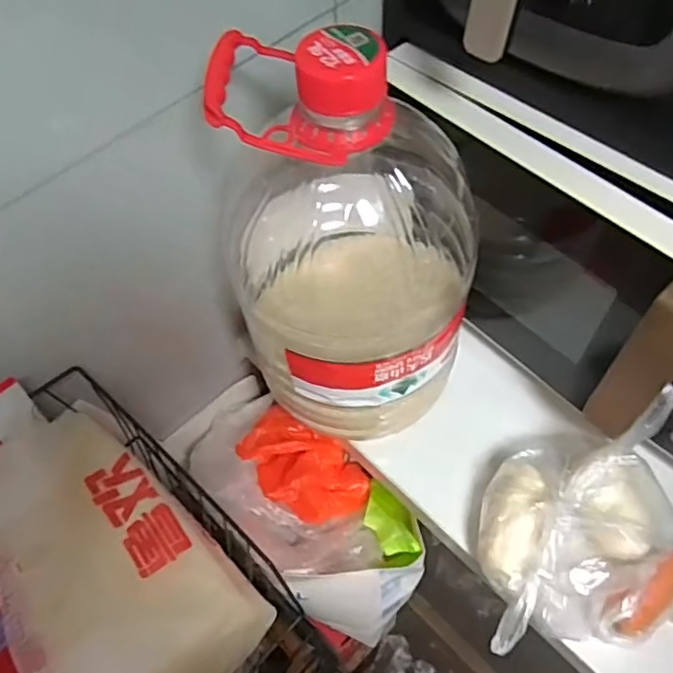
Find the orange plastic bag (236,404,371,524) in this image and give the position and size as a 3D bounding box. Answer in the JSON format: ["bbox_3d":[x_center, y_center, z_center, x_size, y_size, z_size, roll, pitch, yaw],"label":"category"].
[{"bbox_3d":[-0.040,0.163,0.731,0.152,0.089,0.100,28,64,19],"label":"orange plastic bag"}]

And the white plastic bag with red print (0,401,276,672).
[{"bbox_3d":[-0.206,0.212,0.539,0.260,0.126,0.168,39,68,24],"label":"white plastic bag with red print"}]

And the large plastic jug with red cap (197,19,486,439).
[{"bbox_3d":[0.019,-0.062,0.536,0.206,0.378,0.168,-6,58,0],"label":"large plastic jug with red cap"}]

